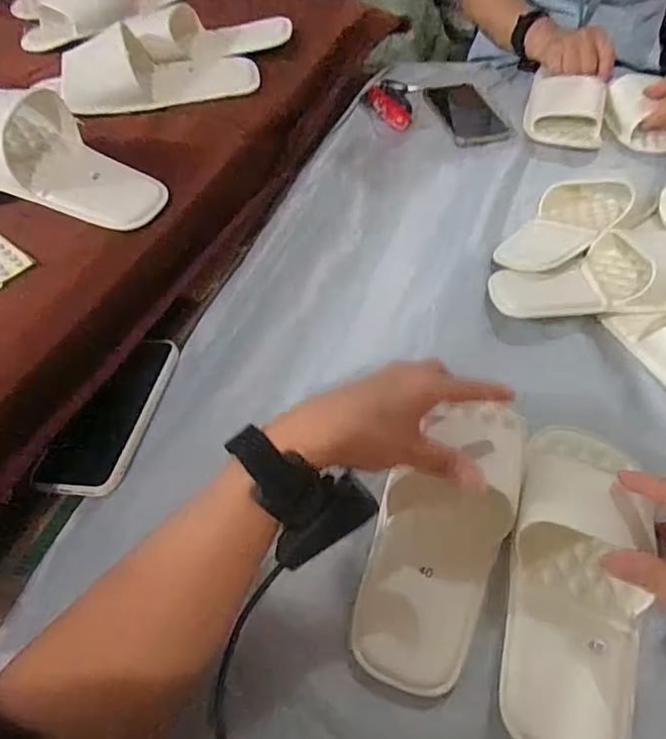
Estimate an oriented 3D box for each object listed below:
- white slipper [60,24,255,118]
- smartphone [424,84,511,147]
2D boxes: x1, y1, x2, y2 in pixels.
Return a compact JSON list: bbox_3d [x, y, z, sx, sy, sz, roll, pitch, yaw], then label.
[{"bbox_3d":[-0.199,-0.350,0.645,0.221,0.063,0.090,-12,50,-20],"label":"white slipper"},{"bbox_3d":[0.189,-0.365,0.786,0.077,0.008,0.158,-9,51,-3],"label":"smartphone"}]

